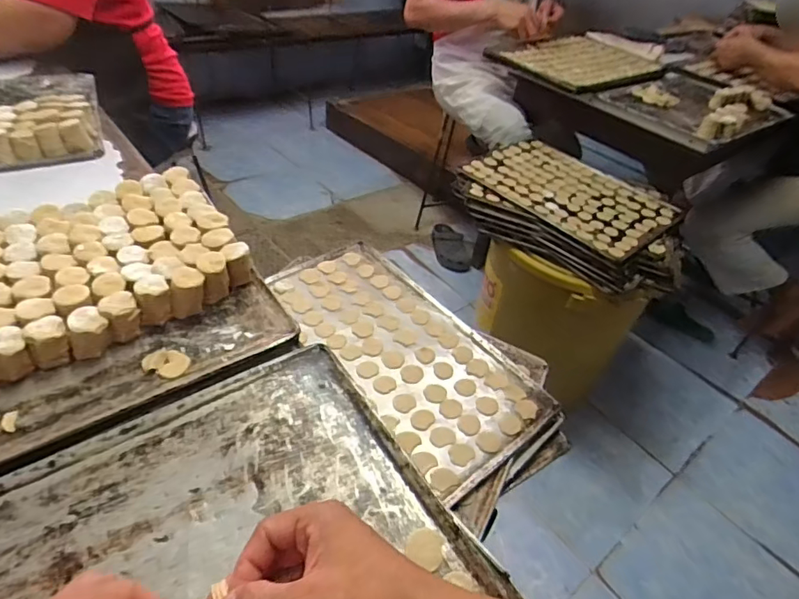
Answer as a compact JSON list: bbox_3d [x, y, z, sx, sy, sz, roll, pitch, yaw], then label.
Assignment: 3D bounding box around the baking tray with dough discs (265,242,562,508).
[{"bbox_3d":[-0.001,0.066,0.751,0.240,0.020,0.450,-27,51,-32],"label":"baking tray with dough discs"}]

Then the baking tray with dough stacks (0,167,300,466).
[{"bbox_3d":[-0.370,0.016,0.482,0.452,0.052,0.315,-24,50,-30],"label":"baking tray with dough stacks"}]

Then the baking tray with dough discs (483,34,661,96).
[{"bbox_3d":[0.537,-0.699,1.462,0.524,0.028,0.353,-21,49,-29],"label":"baking tray with dough discs"}]

